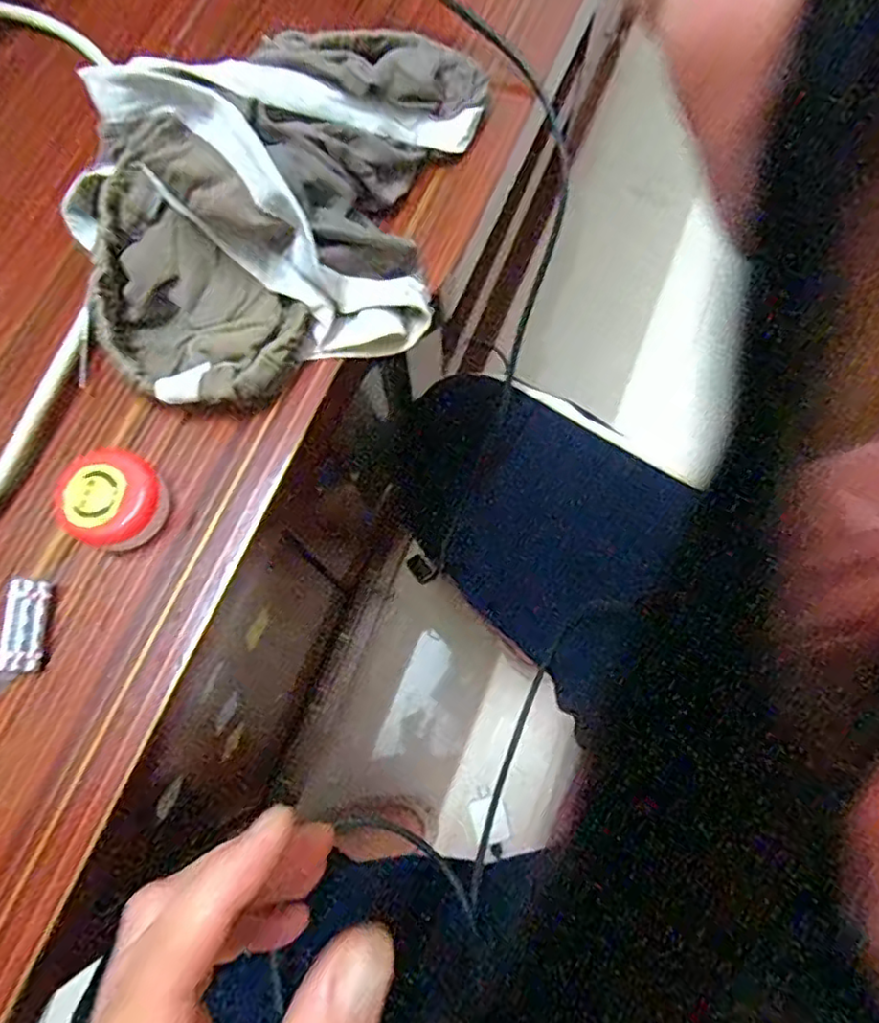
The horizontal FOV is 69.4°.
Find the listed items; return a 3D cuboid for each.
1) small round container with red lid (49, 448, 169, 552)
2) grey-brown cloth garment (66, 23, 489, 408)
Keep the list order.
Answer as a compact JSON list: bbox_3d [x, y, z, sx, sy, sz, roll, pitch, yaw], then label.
[{"bbox_3d":[-0.136,-0.005,0.266,0.034,0.026,0.039,16,75,6],"label":"small round container with red lid"},{"bbox_3d":[-0.060,-0.145,0.272,0.207,0.087,0.140,-26,75,-6],"label":"grey-brown cloth garment"}]

